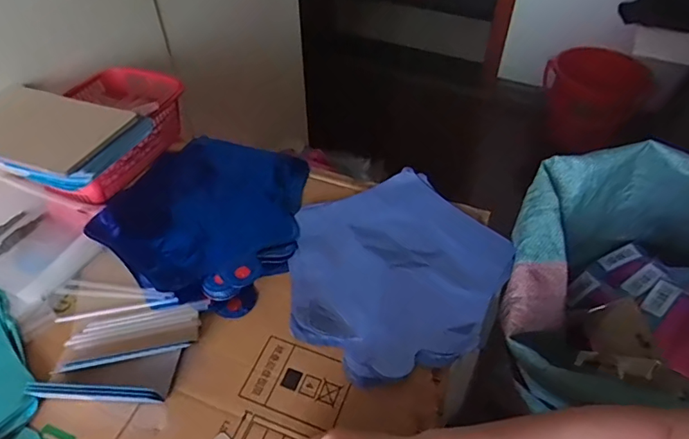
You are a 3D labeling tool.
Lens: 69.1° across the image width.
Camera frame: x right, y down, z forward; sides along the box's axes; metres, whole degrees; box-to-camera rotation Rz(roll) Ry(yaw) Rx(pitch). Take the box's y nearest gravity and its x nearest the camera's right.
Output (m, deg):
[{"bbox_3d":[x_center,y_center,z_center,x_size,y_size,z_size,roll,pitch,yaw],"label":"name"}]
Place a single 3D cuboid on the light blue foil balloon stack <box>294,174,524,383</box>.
[{"bbox_3d":[0.053,0.047,0.533,0.240,0.016,0.226,-29,53,-24],"label":"light blue foil balloon stack"}]

